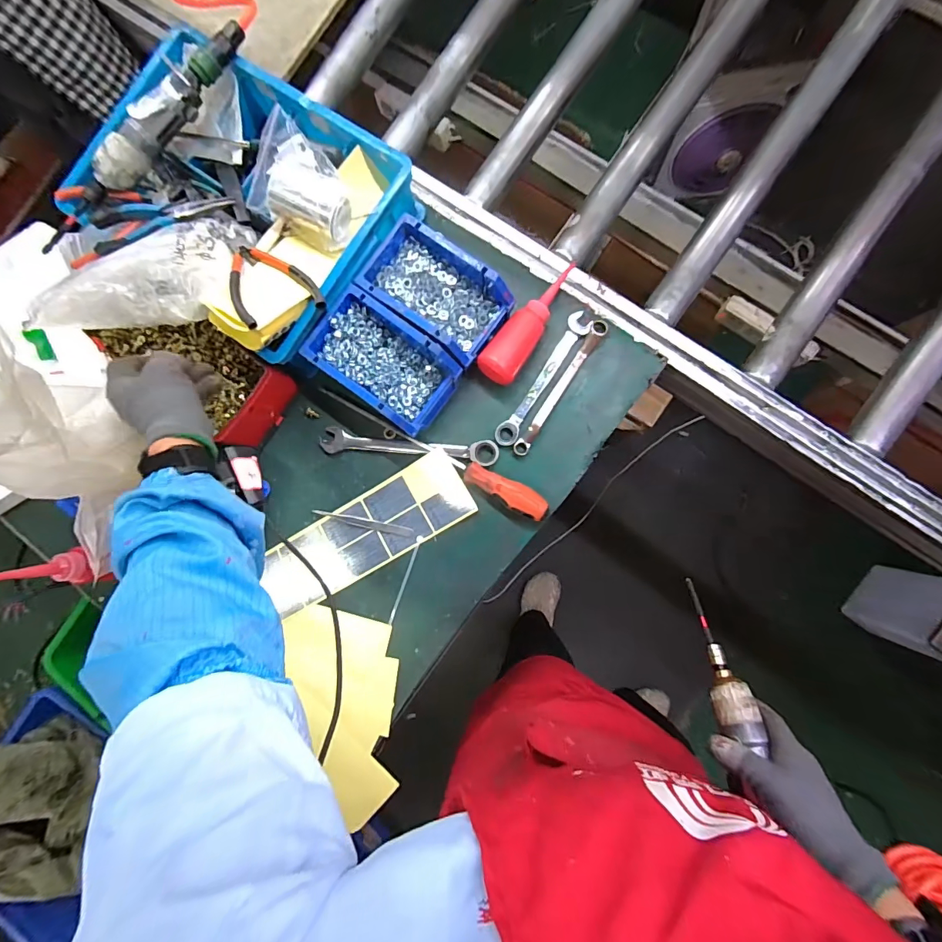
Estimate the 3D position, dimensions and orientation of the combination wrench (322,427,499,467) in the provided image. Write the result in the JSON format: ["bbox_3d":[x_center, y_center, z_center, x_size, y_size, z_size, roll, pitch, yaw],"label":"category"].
[{"bbox_3d":[-0.080,-0.031,0.540,0.225,0.012,0.032,5,87,6],"label":"combination wrench"}]

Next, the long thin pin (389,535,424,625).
[{"bbox_3d":[-0.080,0.134,0.534,0.008,0.004,0.113,19,88,7],"label":"long thin pin"}]

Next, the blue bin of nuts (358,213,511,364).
[{"bbox_3d":[-0.039,-0.212,0.523,0.166,0.067,0.106,38,91,7],"label":"blue bin of nuts"}]

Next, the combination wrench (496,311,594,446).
[{"bbox_3d":[0.088,-0.112,0.532,0.028,0.007,0.184,33,90,7],"label":"combination wrench"}]

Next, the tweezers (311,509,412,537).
[{"bbox_3d":[-0.136,0.066,0.545,0.127,0.004,0.012,11,88,7],"label":"tweezers"}]

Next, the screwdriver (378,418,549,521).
[{"bbox_3d":[-0.013,-0.005,0.523,0.228,0.027,0.028,27,90,7],"label":"screwdriver"}]

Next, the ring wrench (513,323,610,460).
[{"bbox_3d":[0.109,-0.101,0.529,0.018,0.010,0.189,33,90,7],"label":"ring wrench"}]

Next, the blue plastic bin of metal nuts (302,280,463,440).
[{"bbox_3d":[-0.102,-0.128,0.521,0.161,0.065,0.104,37,91,7],"label":"blue plastic bin of metal nuts"}]

